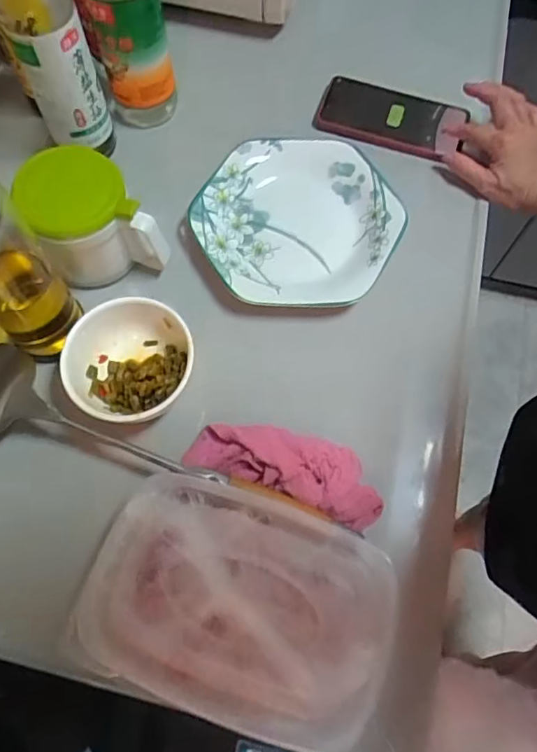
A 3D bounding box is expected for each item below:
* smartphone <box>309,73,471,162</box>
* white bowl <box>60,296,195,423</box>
[{"bbox_3d":[0.139,-0.297,0.633,0.165,0.014,0.085,17,69,6],"label":"smartphone"},{"bbox_3d":[-0.119,-0.008,0.484,0.107,0.059,0.110,0,68,0],"label":"white bowl"}]

